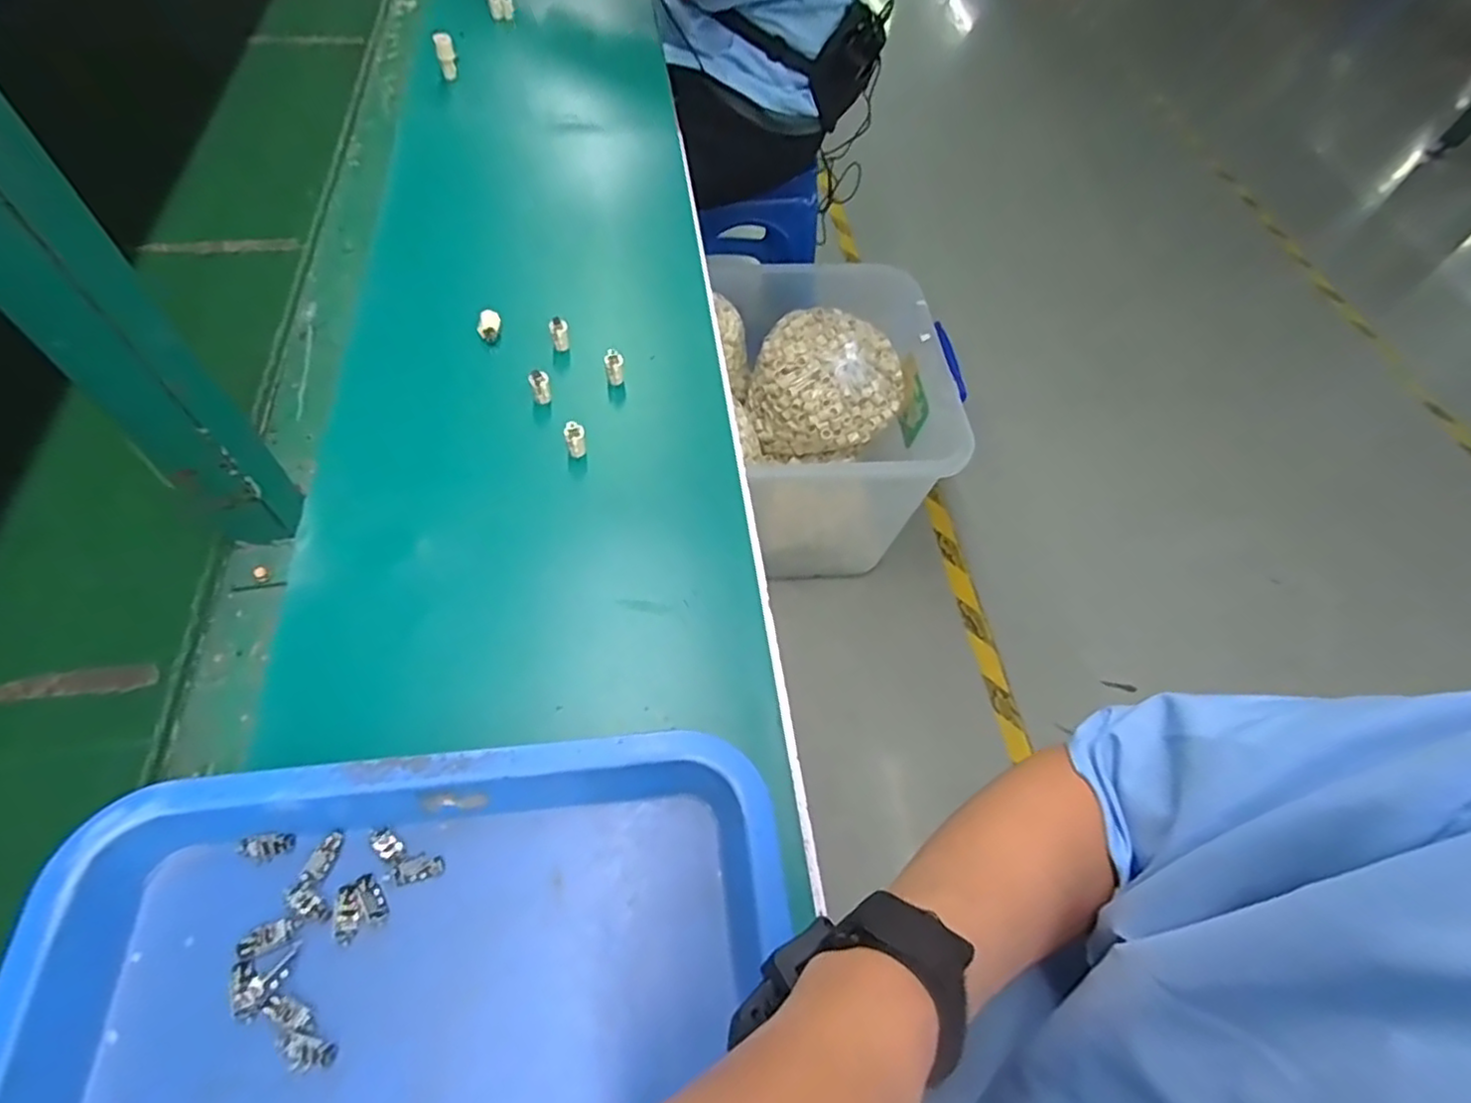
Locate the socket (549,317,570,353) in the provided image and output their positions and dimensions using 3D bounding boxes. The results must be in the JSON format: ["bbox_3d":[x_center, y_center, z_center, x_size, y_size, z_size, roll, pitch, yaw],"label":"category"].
[{"bbox_3d":[-0.145,-0.180,0.553,0.015,0.025,0.014,-11,59,-11],"label":"socket"}]

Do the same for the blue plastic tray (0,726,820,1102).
[{"bbox_3d":[-0.122,0.301,0.249,0.356,0.041,0.442,-4,58,-7],"label":"blue plastic tray"}]

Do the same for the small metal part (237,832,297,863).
[{"bbox_3d":[-0.243,0.153,0.346,0.026,0.005,0.013,-7,59,-9],"label":"small metal part"}]

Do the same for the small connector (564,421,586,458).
[{"bbox_3d":[-0.118,-0.081,0.495,0.014,0.029,0.015,-11,59,-11],"label":"small connector"}]

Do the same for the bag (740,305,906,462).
[{"bbox_3d":[0.162,-0.285,1.197,0.257,0.177,0.216,25,59,11],"label":"bag"}]

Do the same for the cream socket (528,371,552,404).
[{"bbox_3d":[-0.152,-0.129,0.522,0.014,0.028,0.015,-11,59,-11],"label":"cream socket"}]

